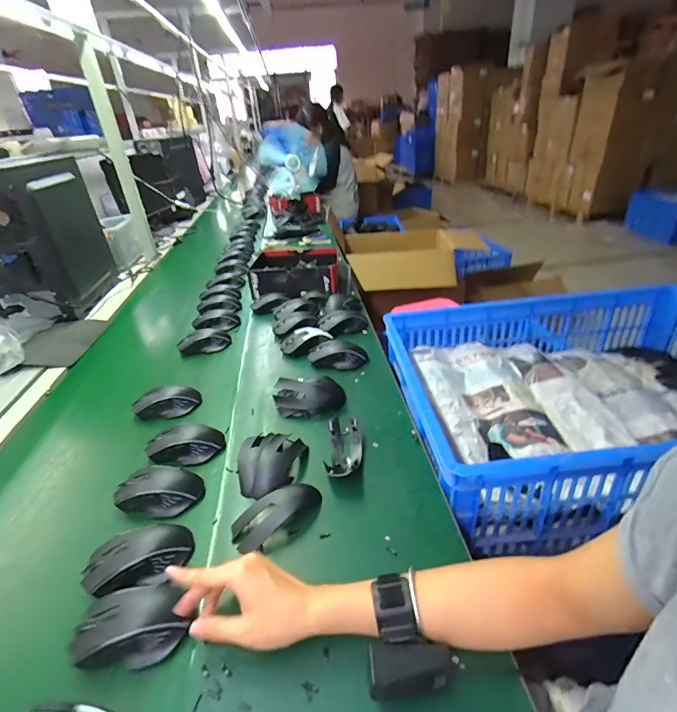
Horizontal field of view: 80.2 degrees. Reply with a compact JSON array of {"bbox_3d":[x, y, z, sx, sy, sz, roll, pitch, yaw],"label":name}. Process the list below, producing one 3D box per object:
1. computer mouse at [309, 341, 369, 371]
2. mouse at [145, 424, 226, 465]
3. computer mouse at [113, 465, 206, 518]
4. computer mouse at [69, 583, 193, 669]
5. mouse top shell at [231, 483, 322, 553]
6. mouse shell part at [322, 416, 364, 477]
[{"bbox_3d":[-0.001,-0.005,0.833,0.118,0.033,0.069,-7,29,-2],"label":"computer mouse"},{"bbox_3d":[-0.245,0.139,0.643,0.116,0.034,0.069,-5,32,-2],"label":"mouse"},{"bbox_3d":[-0.251,0.186,0.566,0.115,0.036,0.073,-3,32,1],"label":"computer mouse"},{"bbox_3d":[-0.209,0.272,0.407,0.108,0.038,0.063,-3,32,-9],"label":"computer mouse"},{"bbox_3d":[-0.077,0.202,0.515,0.116,0.026,0.065,-18,31,-21],"label":"mouse top shell"},{"bbox_3d":[0.008,0.136,0.599,0.053,0.027,0.111,-2,29,7],"label":"mouse shell part"}]

